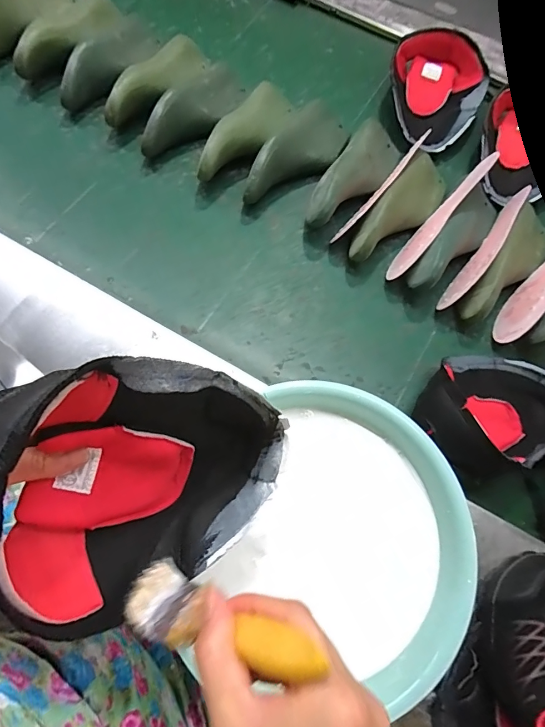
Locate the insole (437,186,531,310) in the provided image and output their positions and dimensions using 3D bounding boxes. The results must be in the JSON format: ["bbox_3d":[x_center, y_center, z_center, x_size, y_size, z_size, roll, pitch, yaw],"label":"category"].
[{"bbox_3d":[0.334,-0.178,0.657,0.024,0.074,0.225,36,72,9],"label":"insole"}]

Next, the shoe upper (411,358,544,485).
[{"bbox_3d":[0.310,0.061,0.568,0.224,0.080,0.159,-14,72,-9],"label":"shoe upper"}]

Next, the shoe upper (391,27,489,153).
[{"bbox_3d":[0.299,-0.498,0.770,0.165,0.062,0.244,14,70,1],"label":"shoe upper"}]

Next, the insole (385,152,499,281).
[{"bbox_3d":[0.260,-0.227,0.661,0.046,0.070,0.242,41,95,12],"label":"insole"}]

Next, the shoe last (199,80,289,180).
[{"bbox_3d":[-0.041,-0.390,0.717,0.077,0.066,0.232,33,72,8],"label":"shoe last"}]

